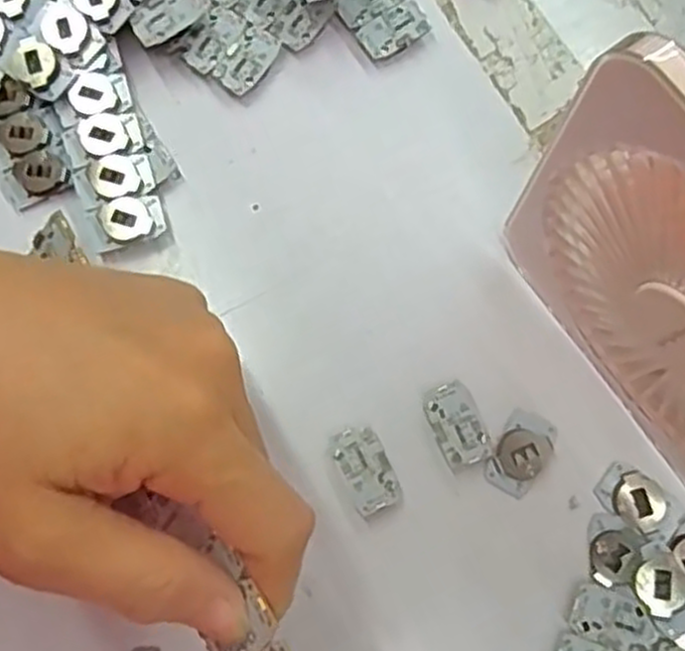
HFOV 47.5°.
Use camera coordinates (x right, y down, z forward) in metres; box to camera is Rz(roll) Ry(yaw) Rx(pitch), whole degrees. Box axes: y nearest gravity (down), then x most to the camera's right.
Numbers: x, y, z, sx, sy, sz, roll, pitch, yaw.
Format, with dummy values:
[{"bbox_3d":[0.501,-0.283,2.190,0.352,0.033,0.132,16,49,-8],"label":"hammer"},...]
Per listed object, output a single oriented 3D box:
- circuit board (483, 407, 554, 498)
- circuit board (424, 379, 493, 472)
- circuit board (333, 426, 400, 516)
[{"bbox_3d":[0.066,0.047,0.284,0.019,0.005,0.030,34,77,8],"label":"circuit board"},{"bbox_3d":[0.042,0.037,0.285,0.019,0.004,0.031,-21,76,-6],"label":"circuit board"},{"bbox_3d":[0.008,0.052,0.282,0.018,0.004,0.030,-24,76,-7],"label":"circuit board"}]

